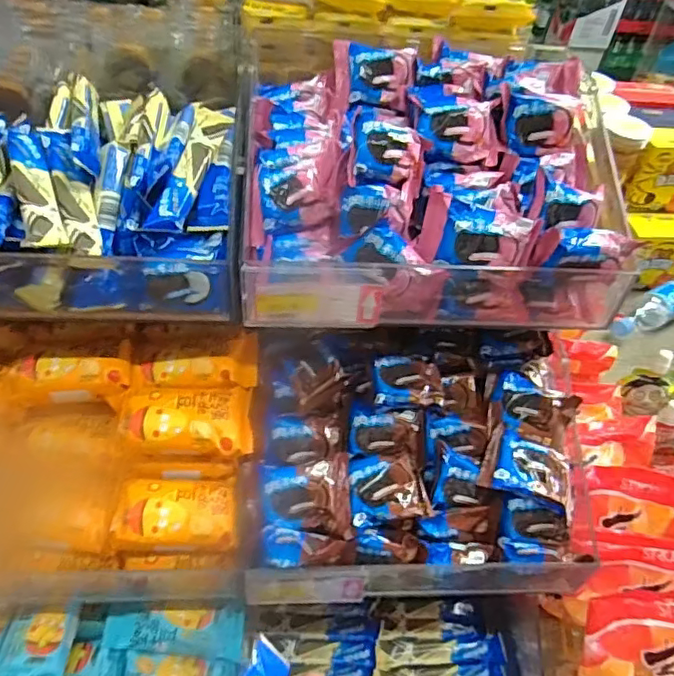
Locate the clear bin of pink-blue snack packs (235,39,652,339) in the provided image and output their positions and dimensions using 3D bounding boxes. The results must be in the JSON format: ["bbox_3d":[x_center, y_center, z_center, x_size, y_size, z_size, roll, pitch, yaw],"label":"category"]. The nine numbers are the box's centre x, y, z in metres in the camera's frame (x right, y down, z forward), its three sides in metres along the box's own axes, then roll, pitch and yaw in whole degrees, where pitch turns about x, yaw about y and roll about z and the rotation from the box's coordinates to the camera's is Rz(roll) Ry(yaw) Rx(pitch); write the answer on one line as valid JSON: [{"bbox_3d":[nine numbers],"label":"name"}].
[{"bbox_3d":[0.071,-0.160,0.511,0.298,0.134,0.299,1,45,-5],"label":"clear bin of pink-blue snack packs"}]

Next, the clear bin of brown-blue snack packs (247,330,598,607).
[{"bbox_3d":[0.074,0.105,0.514,0.282,0.143,0.210,2,45,-4],"label":"clear bin of brown-blue snack packs"}]

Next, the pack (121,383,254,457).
[{"bbox_3d":[-0.119,0.064,0.466,0.099,0.023,0.057,3,45,-3],"label":"pack"}]

